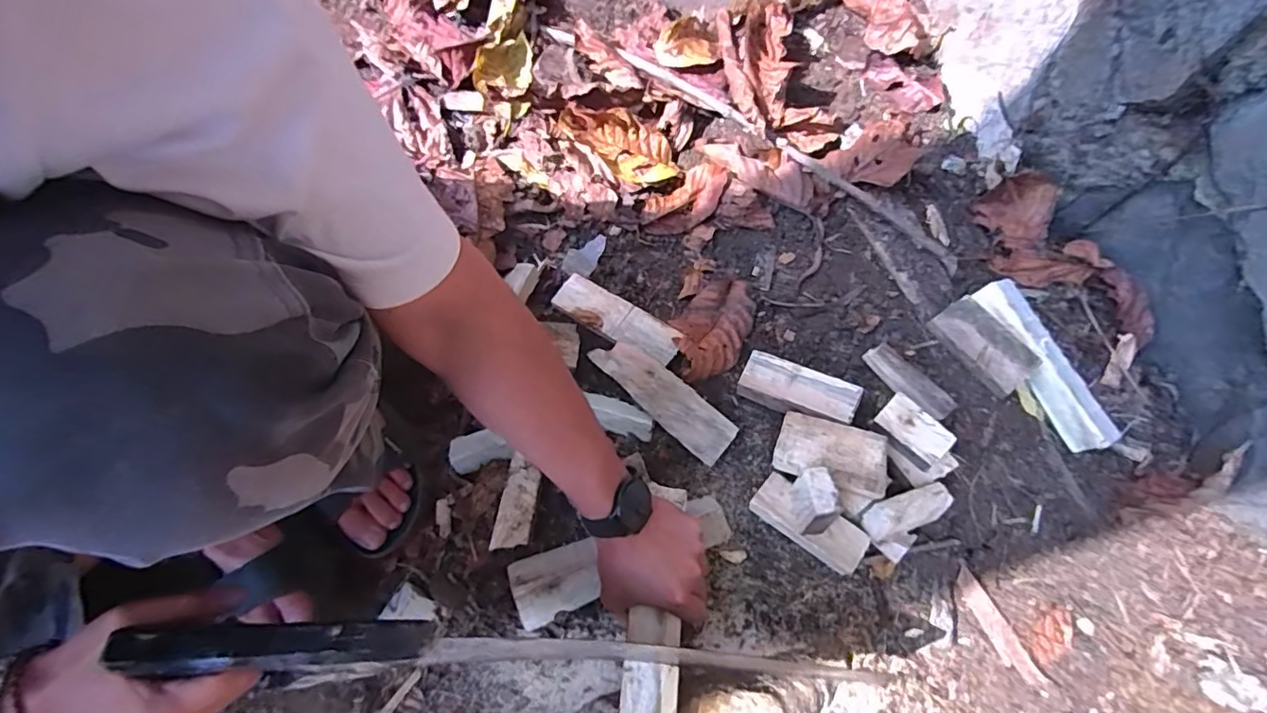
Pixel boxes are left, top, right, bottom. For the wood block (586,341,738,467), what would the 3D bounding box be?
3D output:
[{"bbox_3d":[0.029,0.041,0.582,0.168,0.029,0.049,42,77,12],"label":"wood block"}]

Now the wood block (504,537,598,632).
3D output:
[{"bbox_3d":[-0.072,0.212,0.524,0.079,0.025,0.059,-22,74,-7],"label":"wood block"}]

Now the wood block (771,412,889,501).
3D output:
[{"bbox_3d":[0.188,0.092,0.527,0.099,0.015,0.059,14,66,19],"label":"wood block"}]

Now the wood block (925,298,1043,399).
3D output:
[{"bbox_3d":[0.366,-0.013,0.578,0.054,0.017,0.101,-39,73,9],"label":"wood block"}]

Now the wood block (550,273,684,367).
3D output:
[{"bbox_3d":[-0.018,-0.041,0.617,0.149,0.022,0.047,30,75,9],"label":"wood block"}]

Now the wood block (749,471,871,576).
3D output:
[{"bbox_3d":[0.168,0.160,0.534,0.107,0.026,0.044,35,76,11],"label":"wood block"}]

